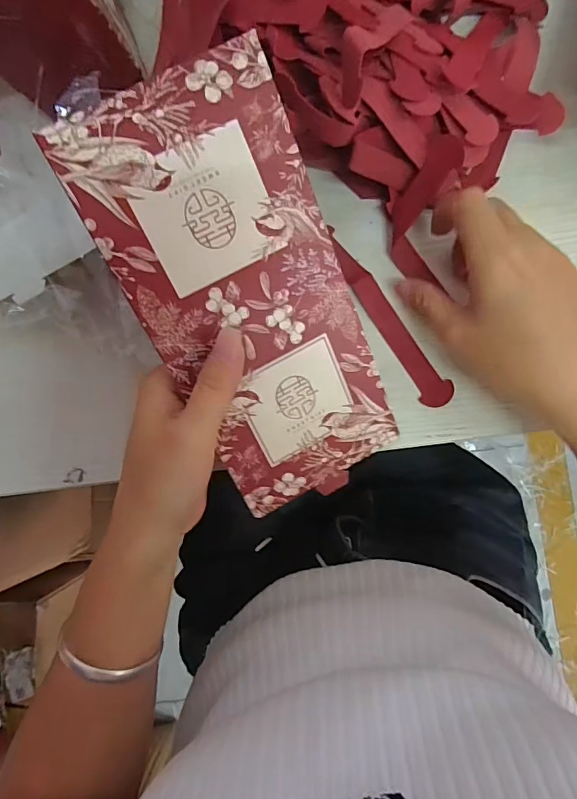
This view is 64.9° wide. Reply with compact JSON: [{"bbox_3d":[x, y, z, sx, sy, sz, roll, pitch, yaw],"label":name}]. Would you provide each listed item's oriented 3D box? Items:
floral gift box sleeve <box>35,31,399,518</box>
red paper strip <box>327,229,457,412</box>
[{"bbox_3d":[-0.016,-0.041,0.227,0.098,0.007,0.209,-28,115,-7],"label":"floral gift box sleeve"},{"bbox_3d":[0.059,-0.051,0.283,0.018,0.008,0.126,-35,86,0],"label":"red paper strip"}]

